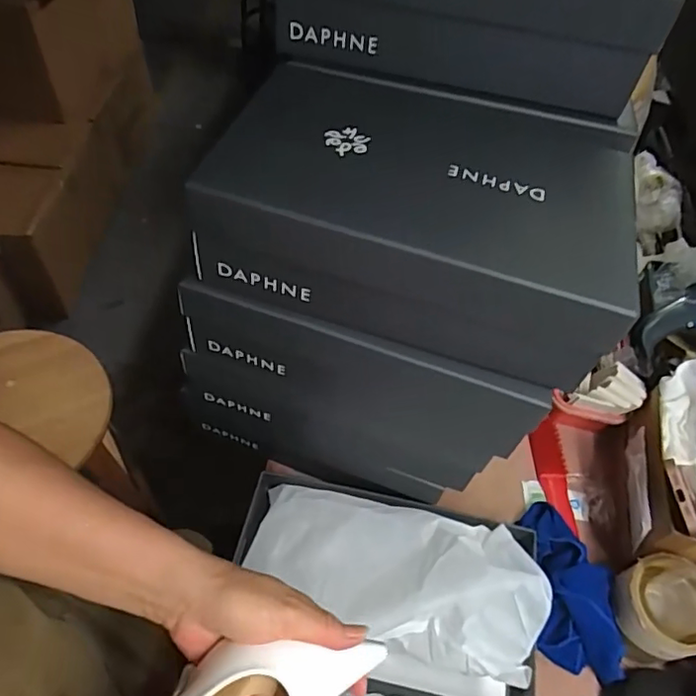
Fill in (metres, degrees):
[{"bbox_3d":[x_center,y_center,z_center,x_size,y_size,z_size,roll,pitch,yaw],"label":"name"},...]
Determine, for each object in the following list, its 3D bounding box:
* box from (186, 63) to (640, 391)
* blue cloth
[{"bbox_3d":[0.055,-0.106,0.453,0.296,0.097,0.196,16,53,6],"label":"box"},{"bbox_3d":[0.234,0.246,0.602,0.093,0.051,0.177,5,53,-2],"label":"blue cloth"}]

